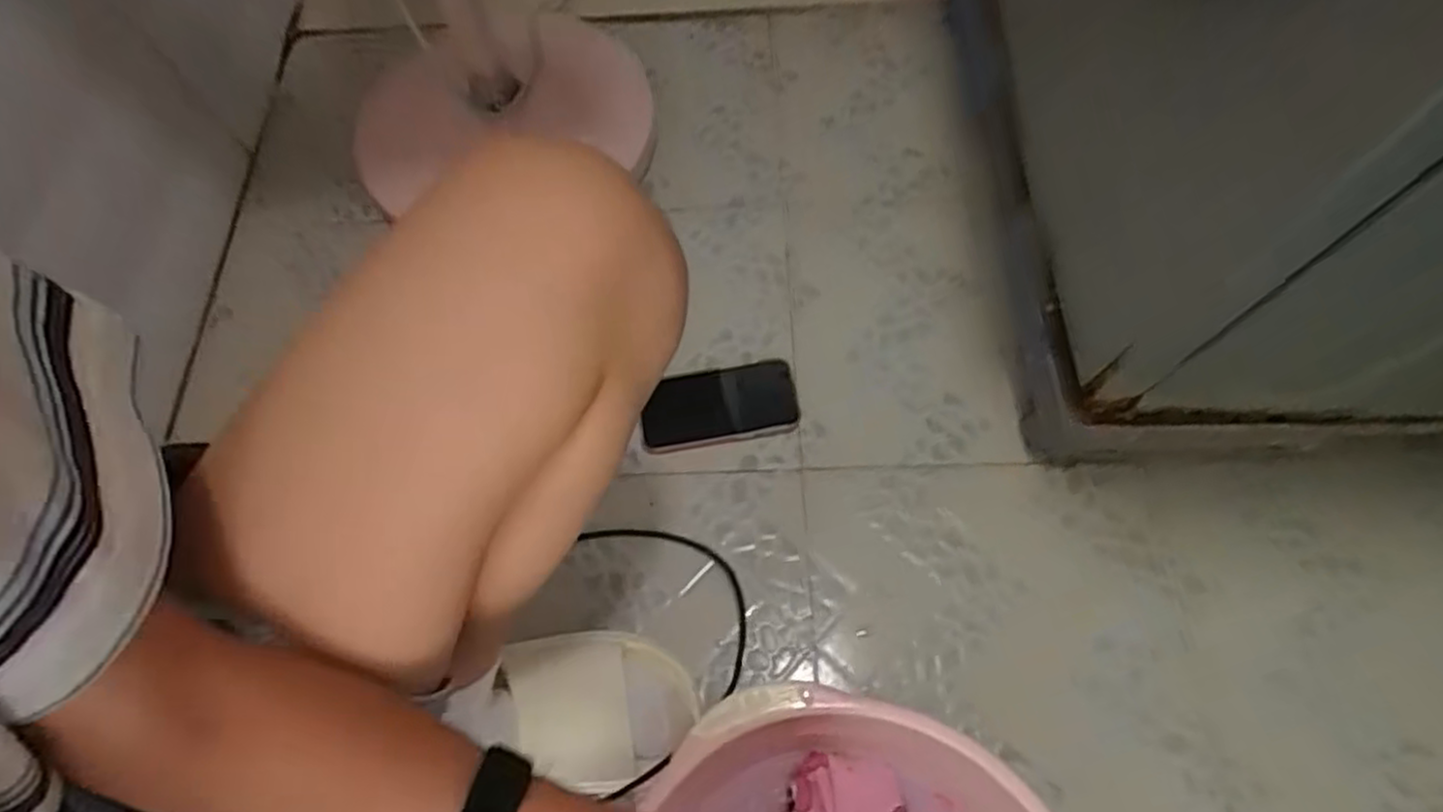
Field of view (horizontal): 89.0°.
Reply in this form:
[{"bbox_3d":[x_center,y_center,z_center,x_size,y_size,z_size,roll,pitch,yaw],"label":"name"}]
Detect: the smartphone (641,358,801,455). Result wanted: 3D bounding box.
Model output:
[{"bbox_3d":[-0.002,0.000,0.691,0.143,0.015,0.074,-9,77,-3],"label":"smartphone"}]

